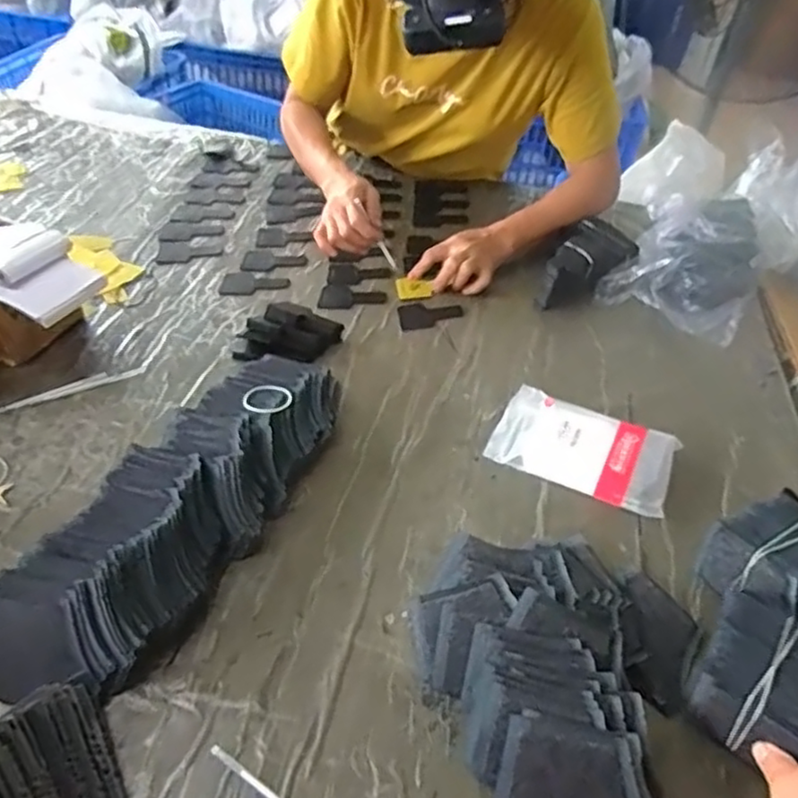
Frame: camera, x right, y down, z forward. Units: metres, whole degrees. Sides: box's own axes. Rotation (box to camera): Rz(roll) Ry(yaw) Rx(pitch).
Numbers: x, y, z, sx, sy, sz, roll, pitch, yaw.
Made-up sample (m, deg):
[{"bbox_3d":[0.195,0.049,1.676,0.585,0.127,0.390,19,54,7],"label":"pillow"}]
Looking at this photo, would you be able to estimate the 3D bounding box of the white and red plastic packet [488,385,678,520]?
[{"bbox_3d":[0.187,0.050,0.671,0.173,0.027,0.105,23,46,18],"label":"white and red plastic packet"}]

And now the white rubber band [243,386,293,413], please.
[{"bbox_3d":[-0.127,0.000,0.638,0.047,0.004,0.042,-9,43,-21],"label":"white rubber band"}]

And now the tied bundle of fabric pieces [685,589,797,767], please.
[{"bbox_3d":[0.254,0.195,0.466,0.074,0.066,0.094,31,49,25],"label":"tied bundle of fabric pieces"}]

